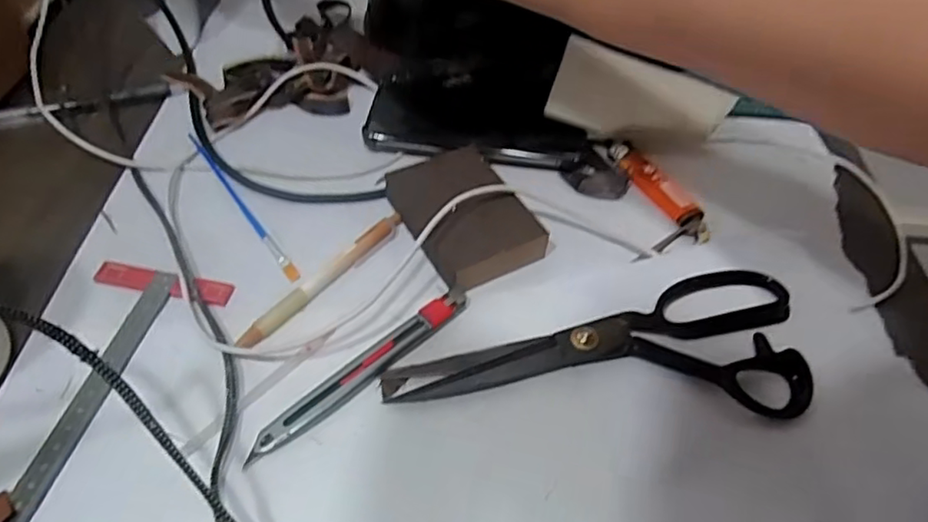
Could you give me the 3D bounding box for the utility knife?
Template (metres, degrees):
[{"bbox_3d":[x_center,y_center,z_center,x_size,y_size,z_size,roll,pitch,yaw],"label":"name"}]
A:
[{"bbox_3d":[-0.054,0.059,0.343,0.144,0.005,0.018,-36,60,-27],"label":"utility knife"}]

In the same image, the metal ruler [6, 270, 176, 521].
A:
[{"bbox_3d":[-0.199,0.072,0.329,0.020,0.005,0.167,5,50,9],"label":"metal ruler"}]

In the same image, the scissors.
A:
[{"bbox_3d":[0.077,0.046,0.355,0.239,0.010,0.092,-1,51,-3],"label":"scissors"}]

